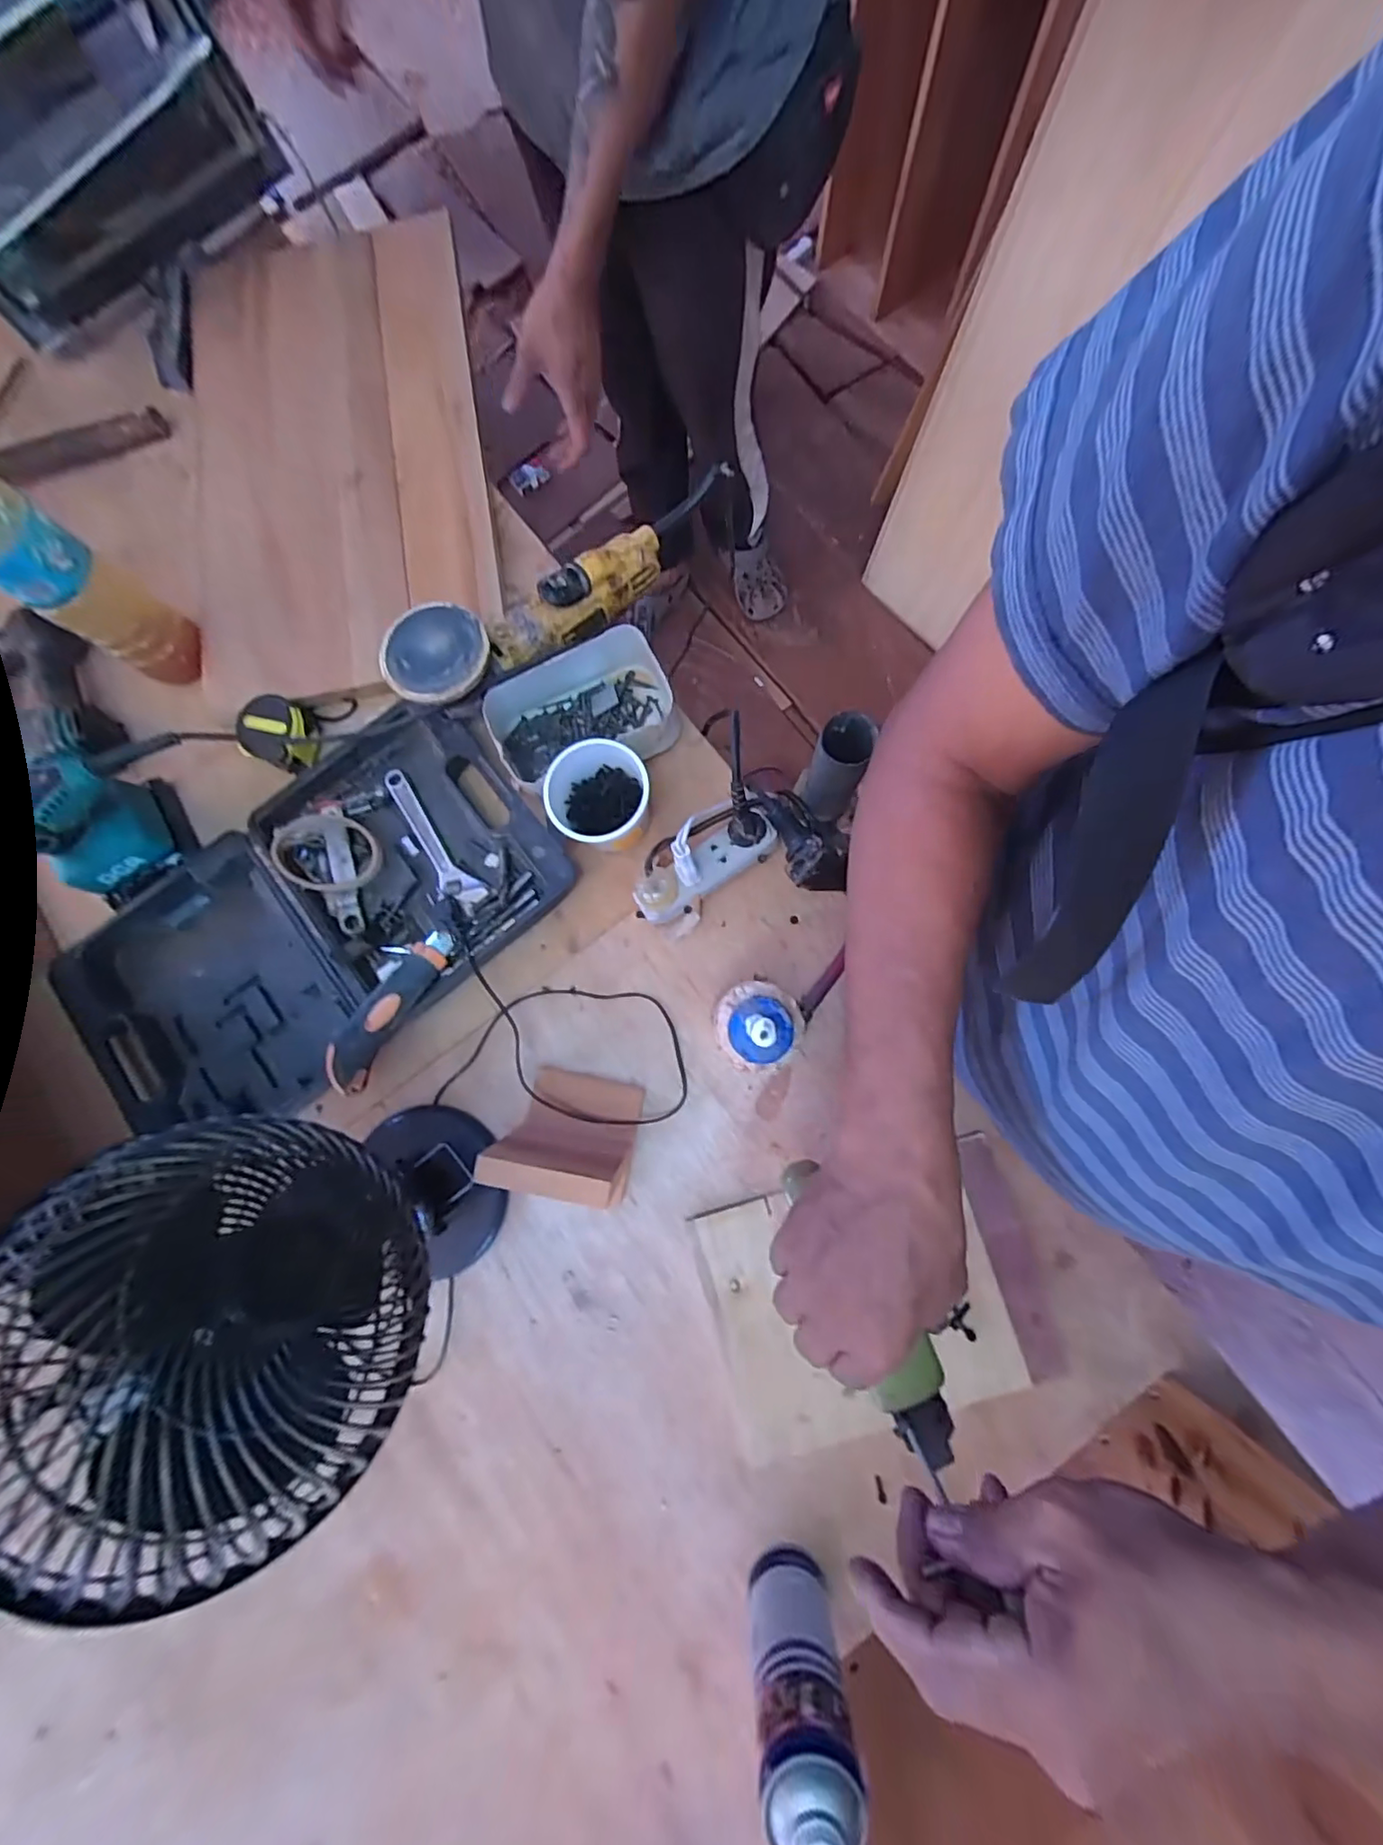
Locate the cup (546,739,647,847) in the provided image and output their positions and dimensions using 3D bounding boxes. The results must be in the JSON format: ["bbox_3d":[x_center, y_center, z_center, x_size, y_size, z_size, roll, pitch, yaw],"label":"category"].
[{"bbox_3d":[-0.085,-0.110,0.553,0.093,0.081,0.093,0,80,0],"label":"cup"}]

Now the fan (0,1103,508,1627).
[{"bbox_3d":[-0.252,0.229,0.384,0.145,0.339,0.202,-28,79,0],"label":"fan"}]

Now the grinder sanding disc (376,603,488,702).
[{"bbox_3d":[-0.235,-0.248,0.531,0.095,0.010,0.097,-27,81,-4],"label":"grinder sanding disc"}]

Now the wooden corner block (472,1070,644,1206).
[{"bbox_3d":[-0.102,0.175,0.488,0.104,0.118,0.087,9,79,3],"label":"wooden corner block"}]

